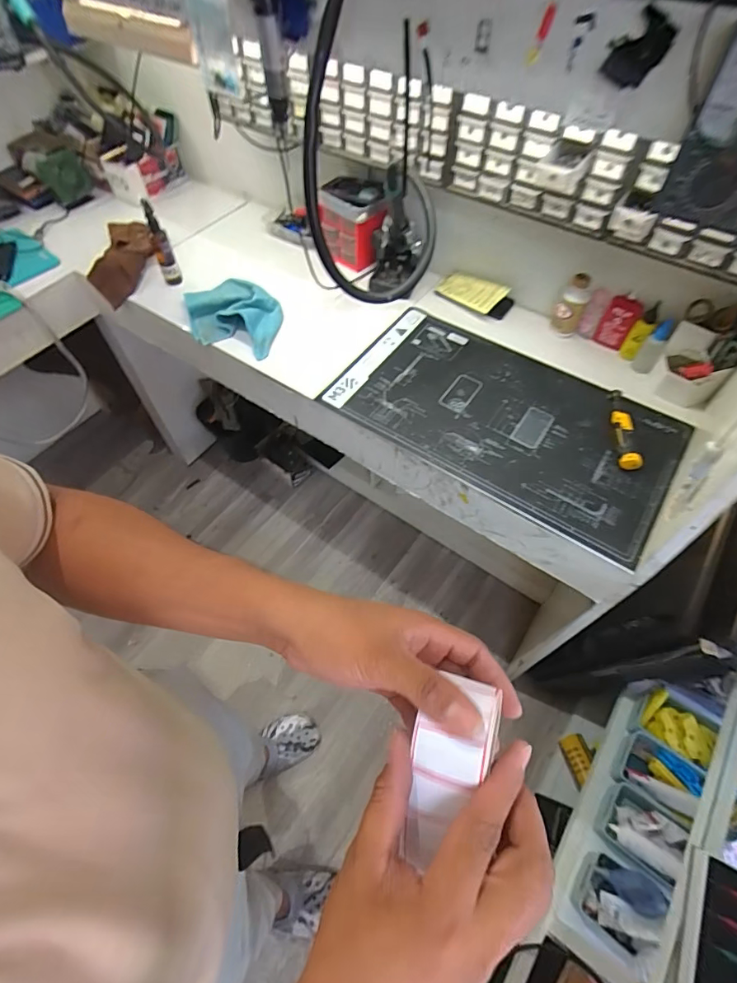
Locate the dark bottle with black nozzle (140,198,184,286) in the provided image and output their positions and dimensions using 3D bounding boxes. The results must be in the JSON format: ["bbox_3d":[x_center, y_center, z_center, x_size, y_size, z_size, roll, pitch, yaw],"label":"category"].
[{"bbox_3d":[-0.414,-0.493,0.923,0.036,0.157,0.029,-22,60,-13],"label":"dark bottle with black nozzle"}]

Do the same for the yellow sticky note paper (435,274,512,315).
[{"bbox_3d":[0.218,-0.428,0.990,0.136,0.012,0.074,39,84,26],"label":"yellow sticky note paper"}]

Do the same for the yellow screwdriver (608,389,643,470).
[{"bbox_3d":[0.435,-0.111,0.799,0.035,0.023,0.167,4,58,3],"label":"yellow screwdriver"}]

